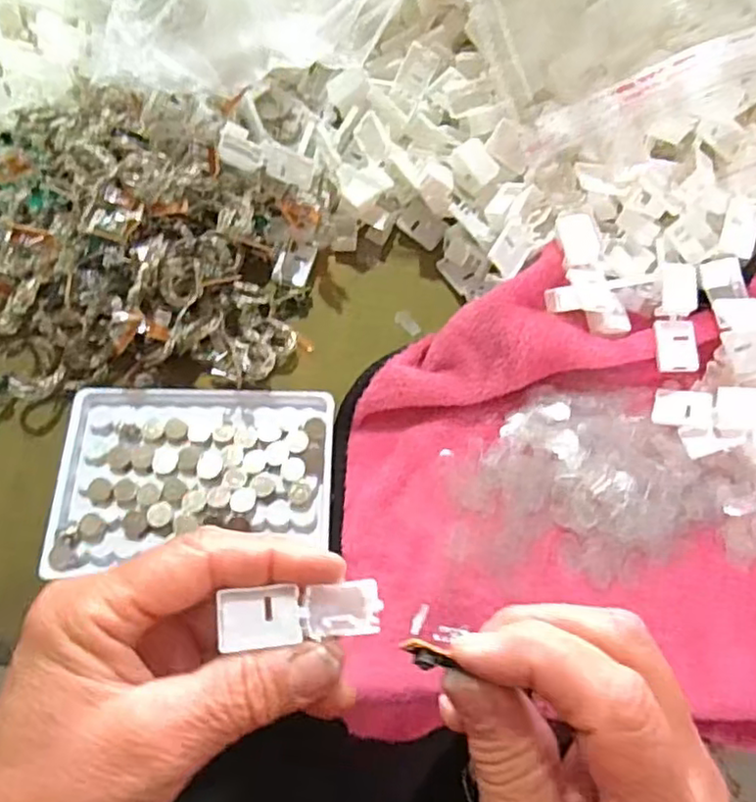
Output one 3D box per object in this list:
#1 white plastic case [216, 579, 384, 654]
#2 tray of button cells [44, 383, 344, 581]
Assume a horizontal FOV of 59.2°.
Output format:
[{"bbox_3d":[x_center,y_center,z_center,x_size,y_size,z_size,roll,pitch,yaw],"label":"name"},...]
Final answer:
[{"bbox_3d":[-0.026,0.073,0.230,0.058,0.006,0.018,4,64,-29],"label":"white plastic case"},{"bbox_3d":[-0.088,0.037,0.326,0.129,0.017,0.090,1,67,-1],"label":"tray of button cells"}]

